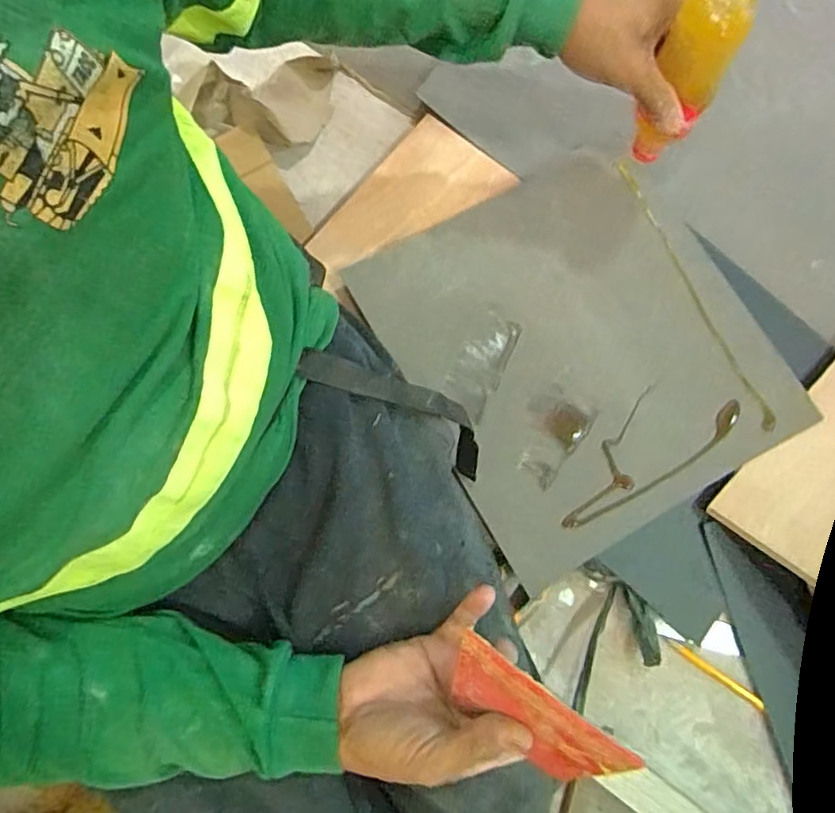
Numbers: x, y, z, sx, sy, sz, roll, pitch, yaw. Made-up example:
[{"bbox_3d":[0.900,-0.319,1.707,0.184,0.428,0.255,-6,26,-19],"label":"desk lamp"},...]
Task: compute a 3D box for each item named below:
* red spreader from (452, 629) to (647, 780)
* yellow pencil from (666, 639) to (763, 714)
[{"bbox_3d":[0.070,0.190,0.362,0.108,0.075,0.005,29,42,19],"label":"red spreader"},{"bbox_3d":[0.293,0.263,0.588,0.105,0.004,0.010,34,77,7],"label":"yellow pencil"}]

